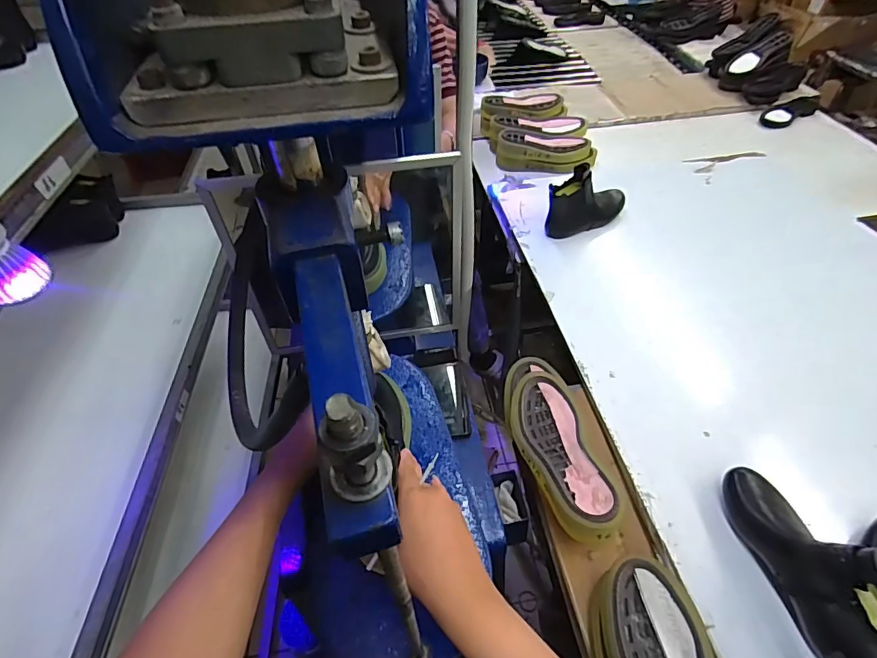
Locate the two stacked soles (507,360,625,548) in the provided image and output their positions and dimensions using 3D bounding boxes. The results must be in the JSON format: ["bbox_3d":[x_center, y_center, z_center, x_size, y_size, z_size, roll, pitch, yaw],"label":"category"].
[{"bbox_3d":[0.177,0.158,0.710,0.117,0.059,0.321,-6,48,-3],"label":"two stacked soles"}]

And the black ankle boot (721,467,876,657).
[{"bbox_3d":[0.437,0.262,0.553,0.076,0.153,0.235,-1,48,1],"label":"black ankle boot"}]

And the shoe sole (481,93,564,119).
[{"bbox_3d":[0.270,-0.695,1.461,0.275,0.038,0.106,-11,49,-8],"label":"shoe sole"}]

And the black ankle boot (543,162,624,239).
[{"bbox_3d":[0.349,-0.303,1.087,0.220,0.149,0.089,-32,55,-24],"label":"black ankle boot"}]

